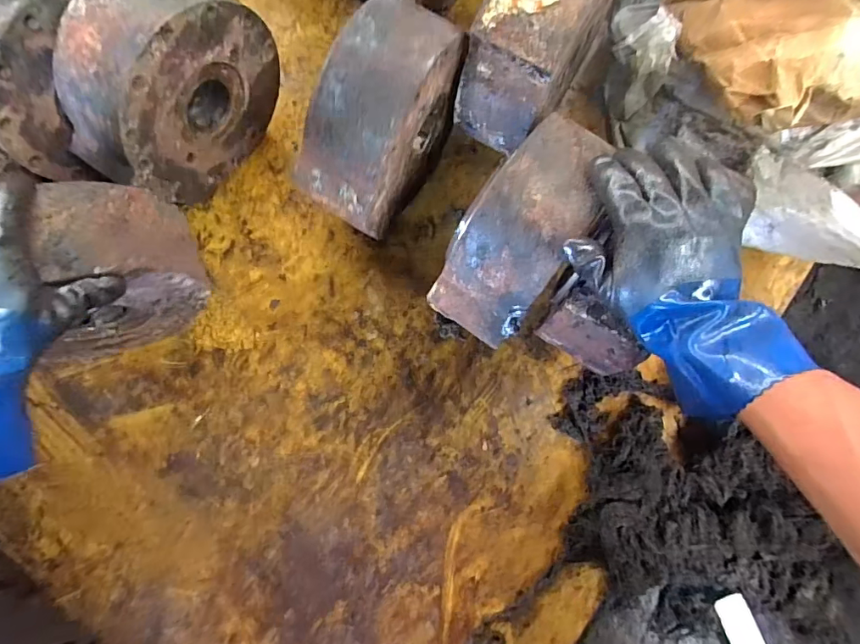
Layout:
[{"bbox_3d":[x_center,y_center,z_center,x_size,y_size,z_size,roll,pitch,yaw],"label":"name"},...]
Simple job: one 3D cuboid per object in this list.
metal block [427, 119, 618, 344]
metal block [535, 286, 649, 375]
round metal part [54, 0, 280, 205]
[{"bbox_3d":[0.082,-0.080,0.446,0.095,0.065,0.208,31,112,5],"label":"metal block"},{"bbox_3d":[0.158,0.014,0.473,0.087,0.102,0.032,40,83,7],"label":"metal block"},{"bbox_3d":[-0.295,-0.263,0.552,0.097,0.222,0.235,36,82,6],"label":"round metal part"}]

